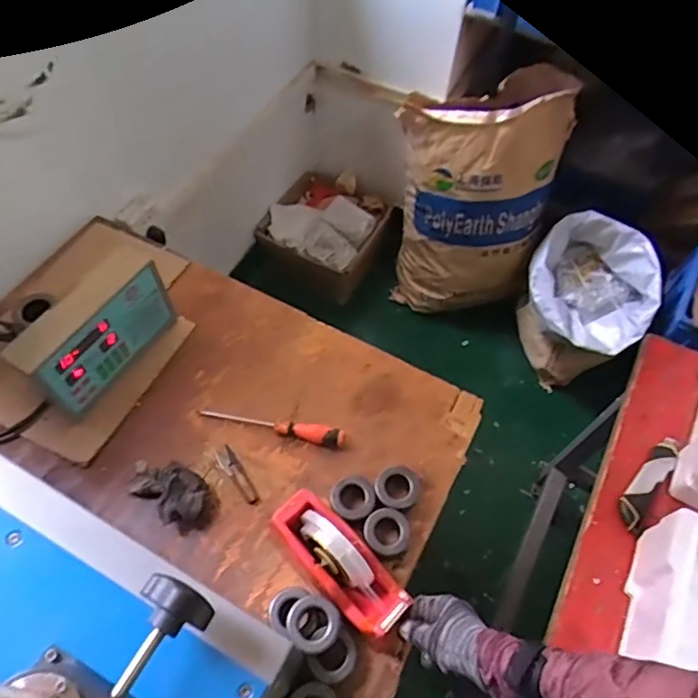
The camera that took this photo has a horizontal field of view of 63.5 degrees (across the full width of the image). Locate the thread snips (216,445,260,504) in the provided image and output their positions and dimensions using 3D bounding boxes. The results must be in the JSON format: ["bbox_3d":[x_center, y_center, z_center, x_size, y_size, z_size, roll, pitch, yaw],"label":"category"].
[{"bbox_3d":[-0.161,0.181,0.812,0.025,0.004,0.097,-30,65,-18],"label":"thread snips"}]

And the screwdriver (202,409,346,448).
[{"bbox_3d":[-0.114,0.114,0.838,0.220,0.031,0.025,12,60,5],"label":"screwdriver"}]

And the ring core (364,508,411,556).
[{"bbox_3d":[0.051,0.248,0.758,0.061,0.041,0.060,1,59,-2],"label":"ring core"}]

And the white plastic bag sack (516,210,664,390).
[{"bbox_3d":[0.622,-0.122,1.541,0.264,0.363,0.336,-29,65,-18],"label":"white plastic bag sack"}]

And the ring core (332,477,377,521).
[{"bbox_3d":[0.006,0.208,0.779,0.057,0.040,0.060,1,59,-2],"label":"ring core"}]

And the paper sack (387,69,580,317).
[{"bbox_3d":[0.333,-0.414,1.543,0.406,0.600,0.341,18,60,8],"label":"paper sack"}]

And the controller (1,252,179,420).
[{"bbox_3d":[-0.361,-0.019,0.825,0.073,0.150,0.223,32,63,16],"label":"controller"}]

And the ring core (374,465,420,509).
[{"bbox_3d":[0.068,0.196,0.791,0.061,0.046,0.060,1,59,-2],"label":"ring core"}]

